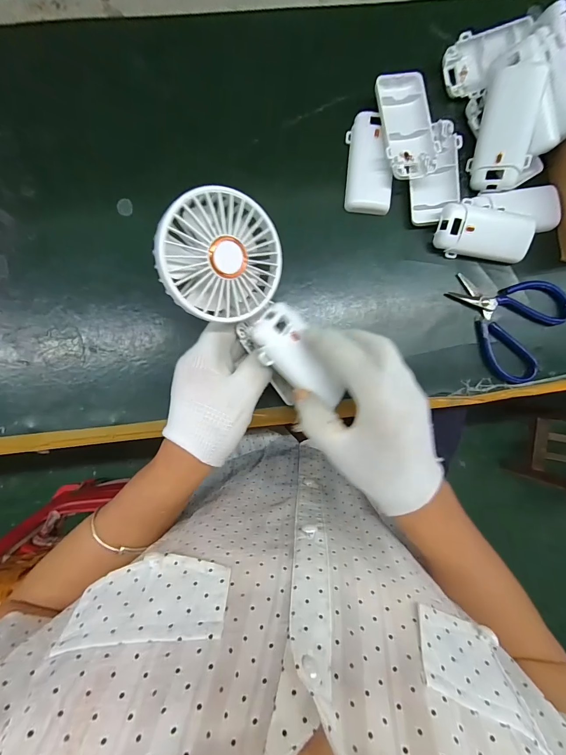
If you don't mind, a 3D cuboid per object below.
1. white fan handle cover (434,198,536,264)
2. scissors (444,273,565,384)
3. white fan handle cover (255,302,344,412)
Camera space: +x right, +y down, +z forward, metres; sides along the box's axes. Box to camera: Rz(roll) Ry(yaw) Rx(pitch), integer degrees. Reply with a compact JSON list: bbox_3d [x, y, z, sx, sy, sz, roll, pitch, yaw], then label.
[{"bbox_3d":[0.198,-0.144,0.328,0.092,0.029,0.048,10,90,-3],"label":"white fan handle cover"},{"bbox_3d":[0.226,-0.060,0.336,0.118,0.017,0.102,30,89,-2],"label":"scissors"},{"bbox_3d":[0.015,-0.014,0.261,0.041,0.016,0.092,-39,104,-2],"label":"white fan handle cover"}]

